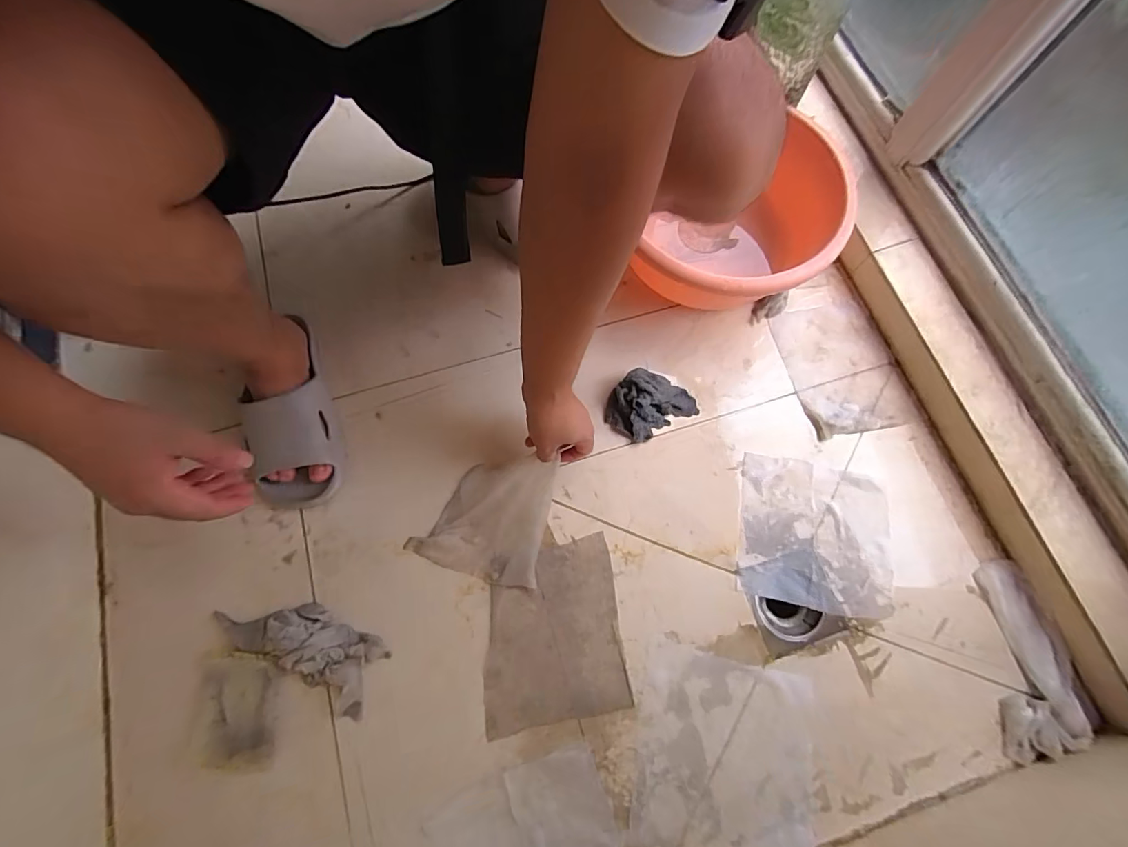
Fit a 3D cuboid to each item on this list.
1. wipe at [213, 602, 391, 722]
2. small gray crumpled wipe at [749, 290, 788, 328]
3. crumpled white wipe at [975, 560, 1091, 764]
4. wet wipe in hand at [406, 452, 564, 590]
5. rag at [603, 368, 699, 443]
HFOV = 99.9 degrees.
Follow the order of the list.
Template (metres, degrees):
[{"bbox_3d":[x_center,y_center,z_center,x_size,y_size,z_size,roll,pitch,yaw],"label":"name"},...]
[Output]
[{"bbox_3d":[-0.287,0.237,0.514,0.185,0.032,0.075,27,74,7],"label":"wipe"},{"bbox_3d":[0.284,-0.161,0.660,0.057,0.023,0.031,-18,74,-6],"label":"small gray crumpled wipe"},{"bbox_3d":[0.519,0.258,0.524,0.081,0.031,0.199,4,73,0],"label":"crumpled white wipe"},{"bbox_3d":[-0.094,0.106,0.555,0.147,0.039,0.141,10,73,2],"label":"wet wipe in hand"},{"bbox_3d":[0.108,-0.028,0.606,0.112,0.041,0.079,-28,75,-9],"label":"rag"}]

